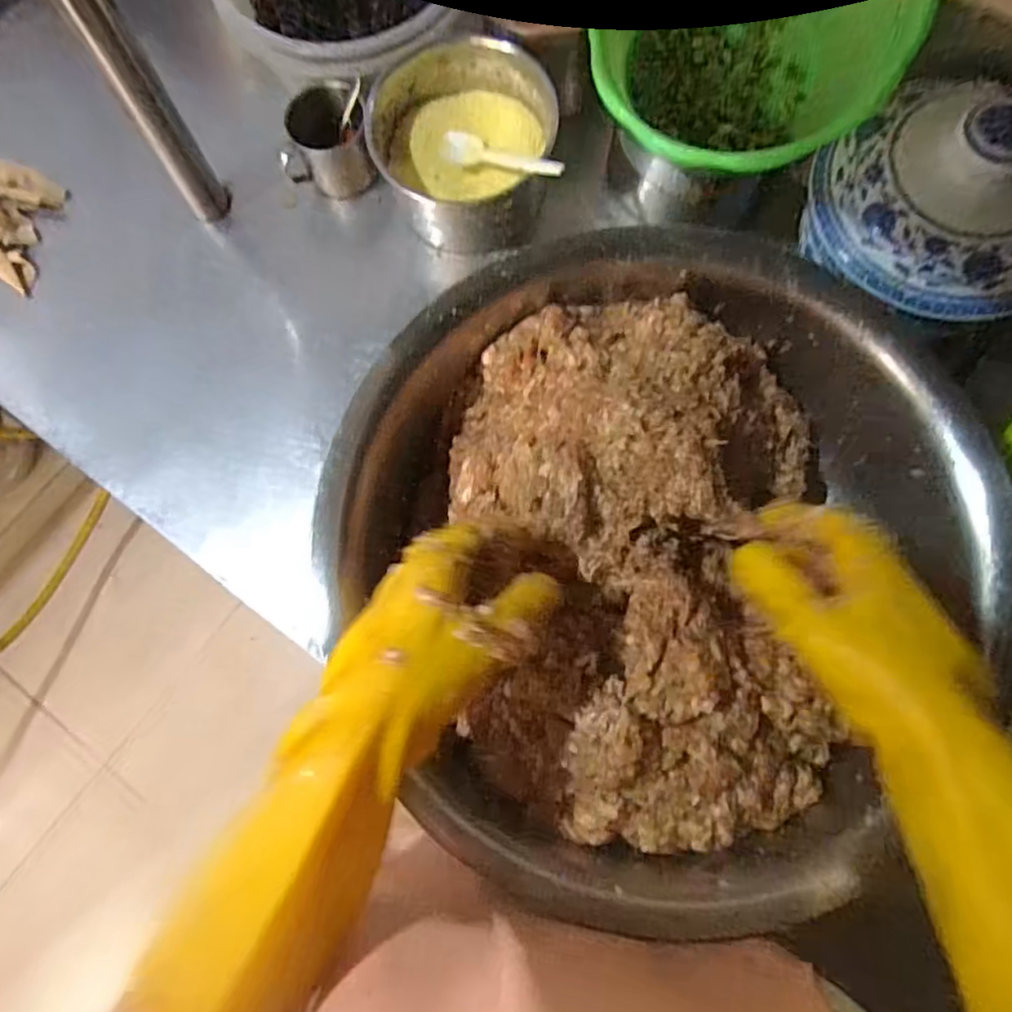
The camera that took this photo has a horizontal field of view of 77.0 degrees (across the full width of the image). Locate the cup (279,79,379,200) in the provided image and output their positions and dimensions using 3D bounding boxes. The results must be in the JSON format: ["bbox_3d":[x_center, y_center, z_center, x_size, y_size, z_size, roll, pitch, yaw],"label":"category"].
[{"bbox_3d":[-0.165,-0.331,0.583,0.081,0.073,0.053,-15,78,-3],"label":"cup"}]

